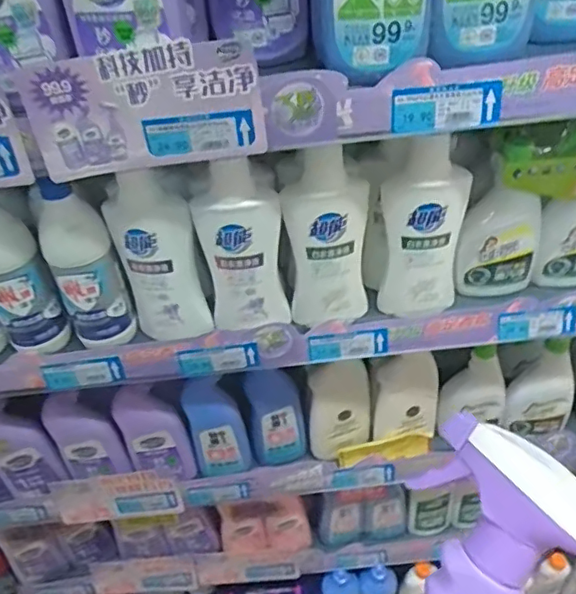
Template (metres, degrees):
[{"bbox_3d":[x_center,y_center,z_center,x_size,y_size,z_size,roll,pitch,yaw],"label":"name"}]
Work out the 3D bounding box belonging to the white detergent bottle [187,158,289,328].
[{"bbox_3d":[-0.054,-0.053,0.655,0.088,0.206,0.048,-18,43,-14],"label":"white detergent bottle"}]

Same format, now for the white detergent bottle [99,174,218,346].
[{"bbox_3d":[-0.150,-0.049,0.663,0.098,0.240,0.059,-7,41,-2],"label":"white detergent bottle"}]

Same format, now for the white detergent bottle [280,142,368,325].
[{"bbox_3d":[0.046,-0.069,0.660,0.089,0.216,0.066,1,41,7],"label":"white detergent bottle"}]

